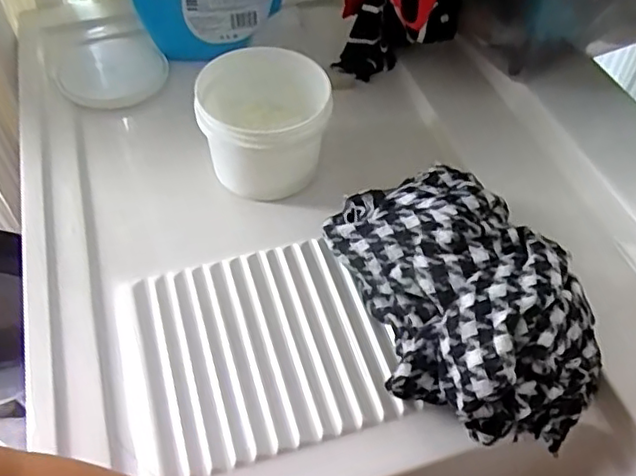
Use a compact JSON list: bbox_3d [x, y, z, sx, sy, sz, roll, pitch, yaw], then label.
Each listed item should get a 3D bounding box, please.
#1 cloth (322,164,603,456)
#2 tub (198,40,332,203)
[{"bbox_3d":[0.113,0.045,0.478,0.156,0.094,0.217,-16,53,-11],"label":"cloth"},{"bbox_3d":[-0.049,-0.103,0.596,0.118,0.111,0.127,0,52,0],"label":"tub"}]

